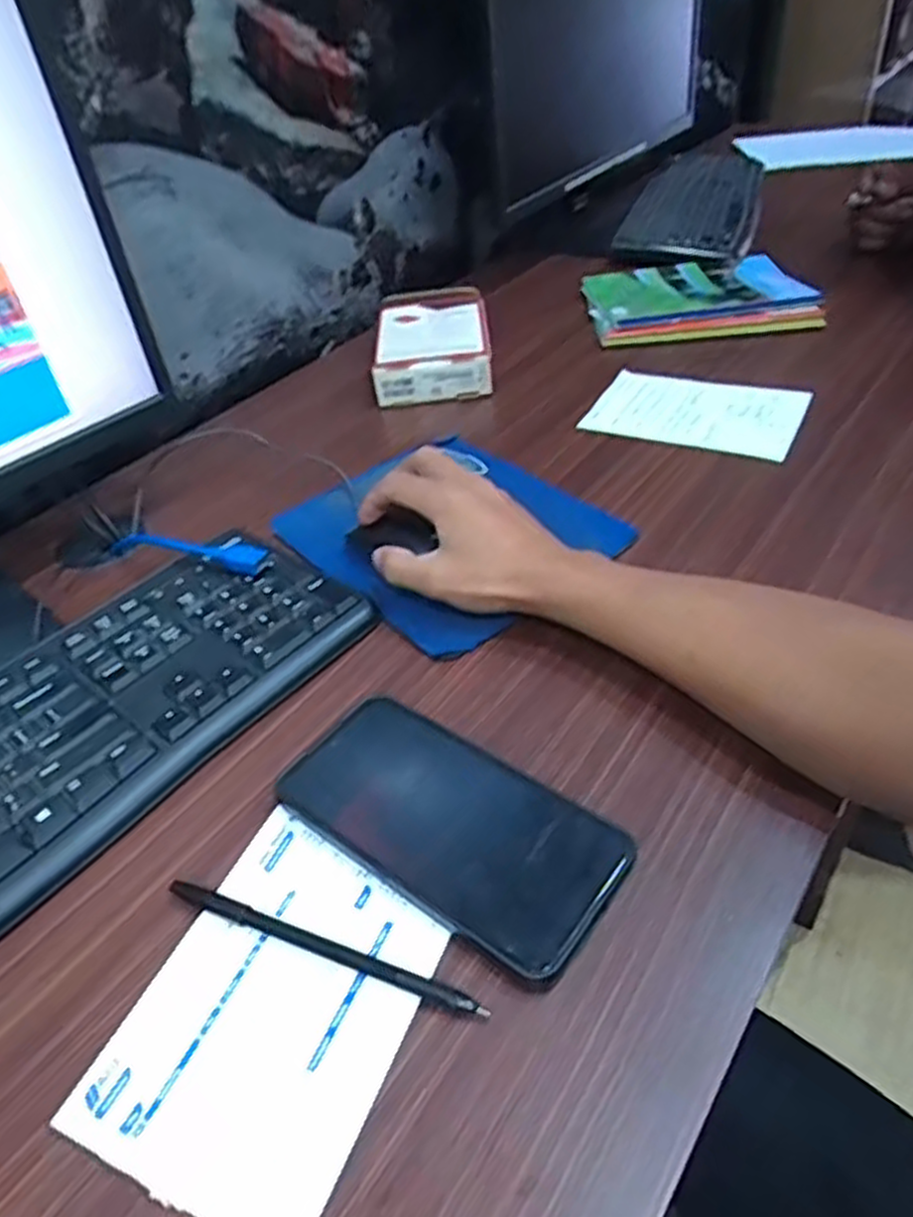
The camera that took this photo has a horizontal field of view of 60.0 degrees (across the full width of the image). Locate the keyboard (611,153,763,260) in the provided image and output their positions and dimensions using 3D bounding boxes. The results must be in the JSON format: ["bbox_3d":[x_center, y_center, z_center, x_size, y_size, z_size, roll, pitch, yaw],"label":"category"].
[{"bbox_3d":[0.308,-0.536,1.020,0.150,0.020,0.435,10,43,17],"label":"keyboard"}]

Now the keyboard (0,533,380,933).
[{"bbox_3d":[-0.238,0.092,0.403,0.156,0.019,0.425,31,53,35],"label":"keyboard"}]

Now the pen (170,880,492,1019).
[{"bbox_3d":[-0.057,0.141,0.331,0.149,0.006,0.008,13,44,20],"label":"pen"}]

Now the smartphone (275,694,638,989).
[{"bbox_3d":[-0.004,0.099,0.371,0.159,0.011,0.080,26,51,32],"label":"smartphone"}]

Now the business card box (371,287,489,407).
[{"bbox_3d":[-0.021,-0.254,0.751,0.104,0.038,0.168,-3,41,3],"label":"business card box"}]

